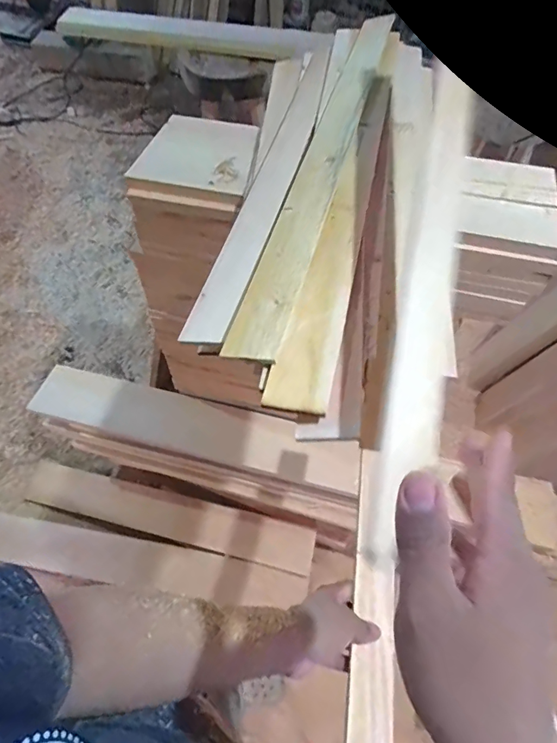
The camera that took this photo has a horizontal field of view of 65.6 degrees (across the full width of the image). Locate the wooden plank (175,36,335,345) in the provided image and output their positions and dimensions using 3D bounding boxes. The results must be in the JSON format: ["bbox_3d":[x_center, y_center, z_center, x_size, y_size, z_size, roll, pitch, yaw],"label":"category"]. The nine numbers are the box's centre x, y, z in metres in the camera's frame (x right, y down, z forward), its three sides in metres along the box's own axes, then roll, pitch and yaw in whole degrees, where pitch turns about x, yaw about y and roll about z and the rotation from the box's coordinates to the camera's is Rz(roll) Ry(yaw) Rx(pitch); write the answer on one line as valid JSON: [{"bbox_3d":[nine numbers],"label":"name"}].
[{"bbox_3d":[0.012,-0.316,0.615,0.065,0.020,0.701,-6,51,29],"label":"wooden plank"}]

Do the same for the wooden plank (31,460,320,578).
[{"bbox_3d":[-0.344,0.426,1.284,0.894,0.016,0.117,10,77,14],"label":"wooden plank"}]

